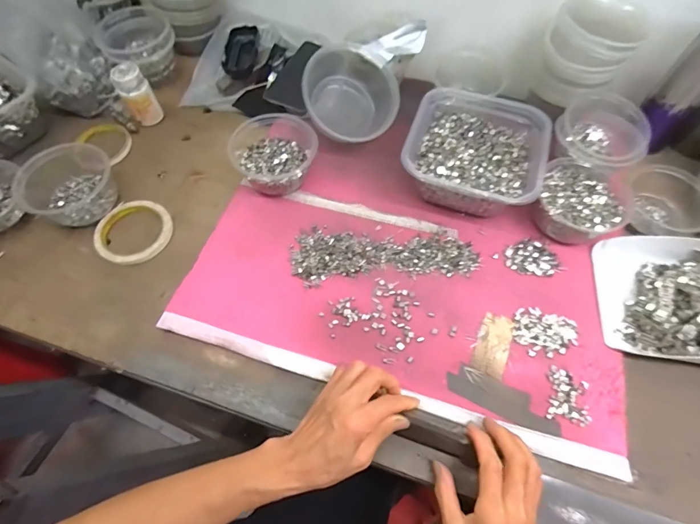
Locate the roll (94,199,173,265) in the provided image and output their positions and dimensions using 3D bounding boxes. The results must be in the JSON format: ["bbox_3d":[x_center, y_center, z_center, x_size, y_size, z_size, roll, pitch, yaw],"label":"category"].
[{"bbox_3d":[-0.292,-0.045,0.512,0.100,0.016,0.099,0,62,-1],"label":"roll"}]

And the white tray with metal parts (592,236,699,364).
[{"bbox_3d":[0.390,0.032,0.430,0.169,0.071,0.162,9,66,6],"label":"white tray with metal parts"}]

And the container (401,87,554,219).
[{"bbox_3d":[0.169,-0.153,0.522,0.173,0.057,0.175,17,63,8],"label":"container"}]

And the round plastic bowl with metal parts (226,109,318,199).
[{"bbox_3d":[-0.105,-0.156,0.540,0.114,0.055,0.123,0,62,-1],"label":"round plastic bowl with metal parts"}]

